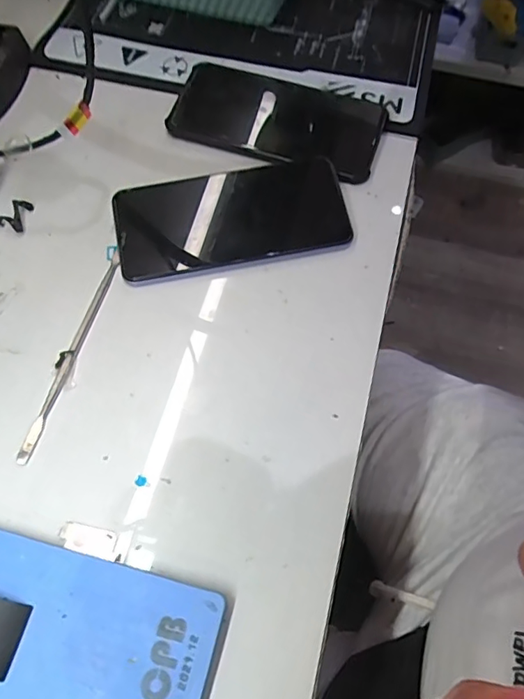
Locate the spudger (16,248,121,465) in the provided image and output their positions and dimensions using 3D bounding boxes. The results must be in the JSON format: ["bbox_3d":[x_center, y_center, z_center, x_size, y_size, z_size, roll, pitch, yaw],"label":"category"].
[{"bbox_3d":[-0.121,-0.001,0.330,0.007,0.004,0.151,14,67,6],"label":"spudger"}]

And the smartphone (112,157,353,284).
[{"bbox_3d":[-0.021,-0.096,0.364,0.162,0.012,0.078,-10,71,-6],"label":"smartphone"}]

